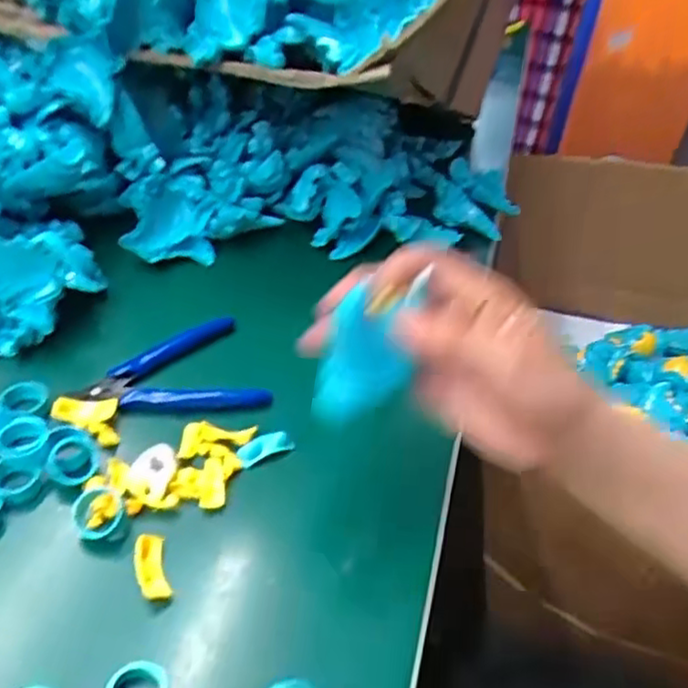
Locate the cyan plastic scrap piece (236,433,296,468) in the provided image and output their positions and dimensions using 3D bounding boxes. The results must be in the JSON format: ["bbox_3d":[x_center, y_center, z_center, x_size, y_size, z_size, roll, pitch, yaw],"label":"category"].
[{"bbox_3d":[-0.047,0.062,0.401,0.033,0.010,0.015,-18,47,-24],"label":"cyan plastic scrap piece"}]

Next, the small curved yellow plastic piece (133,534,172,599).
[{"bbox_3d":[-0.095,0.111,0.334,0.015,0.012,0.033,-9,44,-16],"label":"small curved yellow plastic piece"}]

